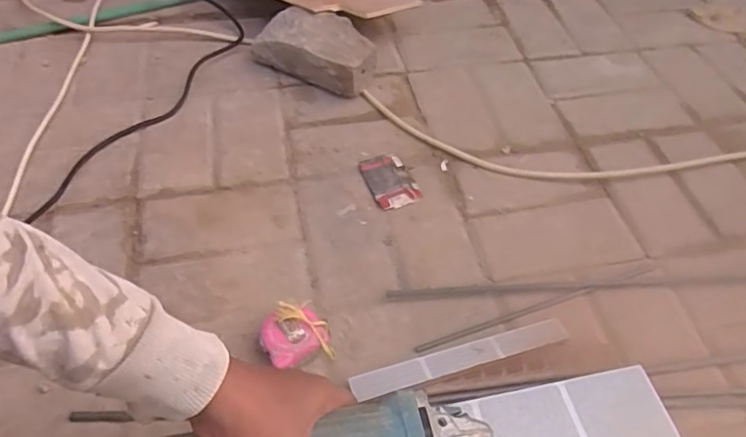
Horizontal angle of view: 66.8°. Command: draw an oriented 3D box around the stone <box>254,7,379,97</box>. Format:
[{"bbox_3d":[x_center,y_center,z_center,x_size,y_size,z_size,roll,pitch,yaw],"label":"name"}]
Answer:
[{"bbox_3d":[-0.094,-0.274,0.924,0.201,0.087,0.088,24,54,17],"label":"stone"}]

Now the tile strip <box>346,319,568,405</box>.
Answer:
[{"bbox_3d":[0.097,0.151,0.615,0.248,0.004,0.030,-12,47,-15],"label":"tile strip"}]

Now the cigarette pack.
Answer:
[{"bbox_3d":[0.024,-0.054,0.802,0.062,0.007,0.095,-18,53,-15],"label":"cigarette pack"}]

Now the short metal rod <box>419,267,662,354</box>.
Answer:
[{"bbox_3d":[0.200,0.104,0.667,0.319,0.004,0.010,-15,52,-13],"label":"short metal rod"}]

